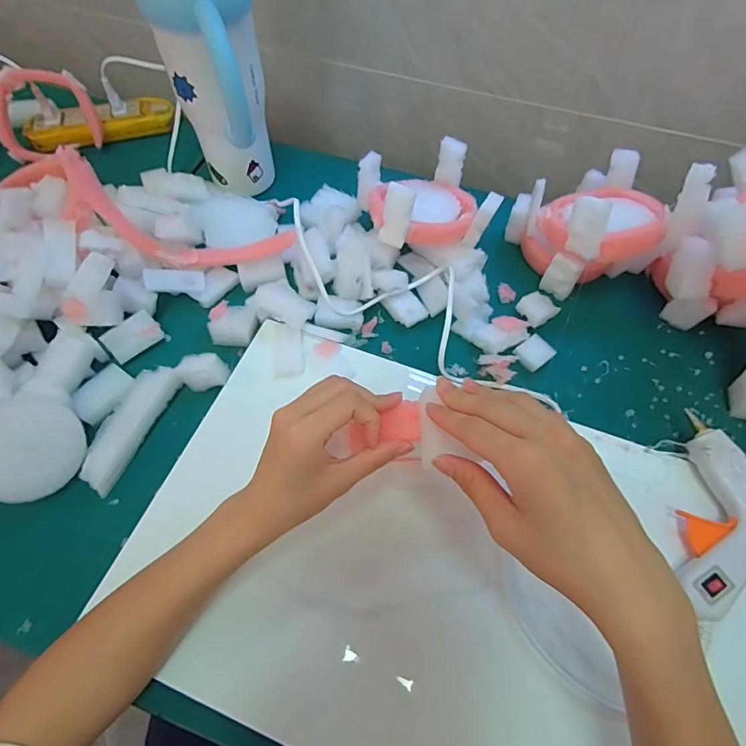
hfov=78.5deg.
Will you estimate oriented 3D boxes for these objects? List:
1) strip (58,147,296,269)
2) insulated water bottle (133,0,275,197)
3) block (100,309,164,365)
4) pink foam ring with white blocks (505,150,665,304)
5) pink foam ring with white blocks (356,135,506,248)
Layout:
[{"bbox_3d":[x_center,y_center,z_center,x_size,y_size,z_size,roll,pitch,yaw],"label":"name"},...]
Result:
[{"bbox_3d":[-0.191,-0.140,0.456,0.206,0.079,0.031,15,57,-24],"label":"strip"},{"bbox_3d":[-0.146,-0.299,0.435,0.130,0.269,0.081,37,67,19],"label":"insulated water bottle"},{"bbox_3d":[-0.233,-0.035,0.444,0.051,0.009,0.034,-33,100,-15],"label":"block"},{"bbox_3d":[0.224,-0.157,0.471,0.114,0.111,0.121,0,60,0],"label":"pink foam ring with white blocks"},{"bbox_3d":[0.053,-0.183,0.479,0.124,0.072,0.103,-11,61,-6],"label":"pink foam ring with white blocks"}]

